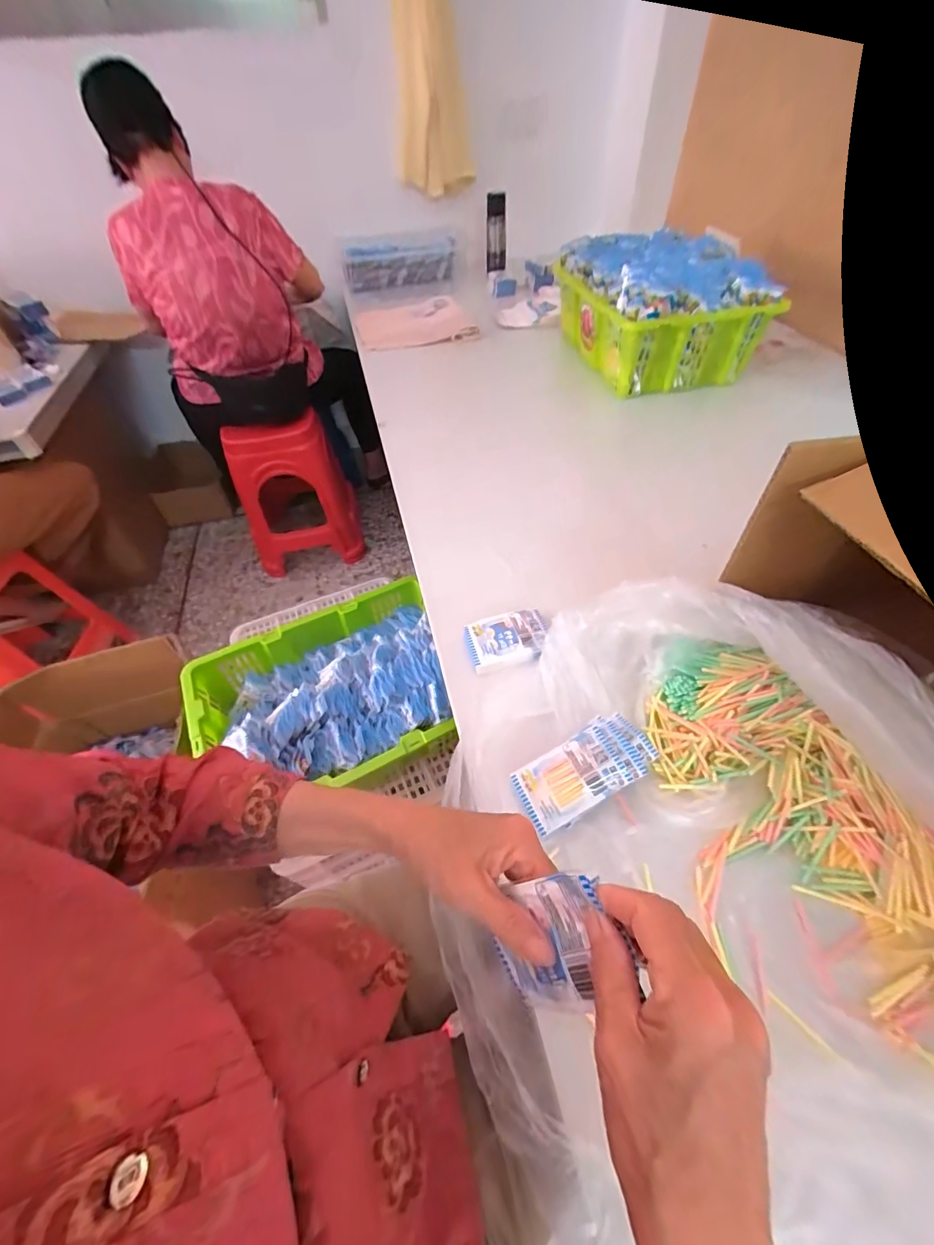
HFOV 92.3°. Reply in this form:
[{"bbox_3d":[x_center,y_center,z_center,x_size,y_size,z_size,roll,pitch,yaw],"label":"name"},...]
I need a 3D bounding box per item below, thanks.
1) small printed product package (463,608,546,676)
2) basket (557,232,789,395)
[{"bbox_3d":[0.052,0.021,0.565,0.103,0.012,0.075,-12,51,-7],"label":"small printed product package"},{"bbox_3d":[0.420,-0.722,1.029,0.316,0.213,0.426,-15,52,-9],"label":"basket"}]

